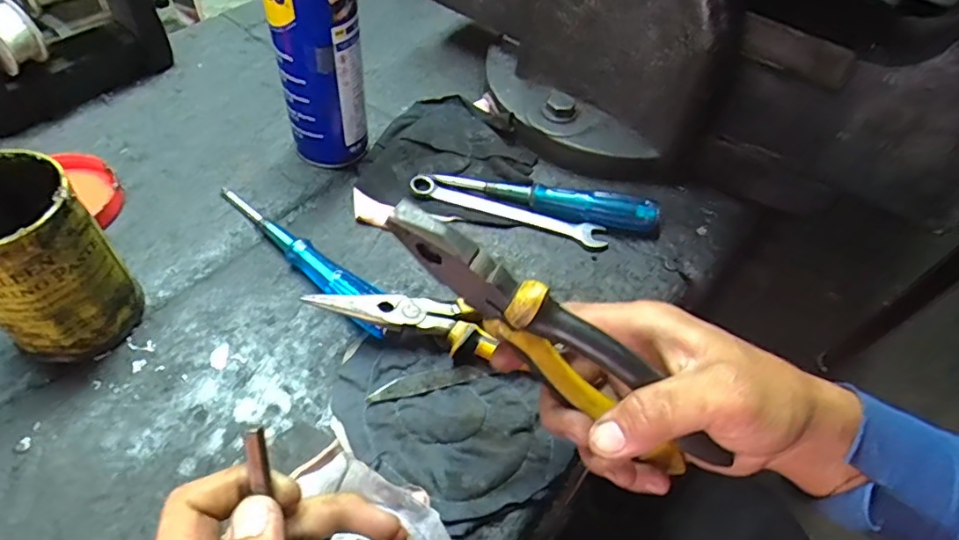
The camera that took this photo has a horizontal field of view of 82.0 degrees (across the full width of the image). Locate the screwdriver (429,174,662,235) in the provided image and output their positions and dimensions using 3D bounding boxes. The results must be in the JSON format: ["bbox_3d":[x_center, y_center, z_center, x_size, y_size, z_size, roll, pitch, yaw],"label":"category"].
[{"bbox_3d":[0.055,-0.060,0.453,0.183,0.026,0.021,12,52,4],"label":"screwdriver"}]

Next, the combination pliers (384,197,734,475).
[{"bbox_3d":[0.039,0.035,0.263,0.195,0.043,0.016,40,53,-13],"label":"combination pliers"}]

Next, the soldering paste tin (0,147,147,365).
[{"bbox_3d":[-0.262,-0.002,0.330,0.071,0.116,0.071,3,51,-4],"label":"soldering paste tin"}]

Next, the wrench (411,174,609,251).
[{"bbox_3d":[0.024,-0.048,0.460,0.166,0.015,0.024,18,52,8],"label":"wrench"}]

